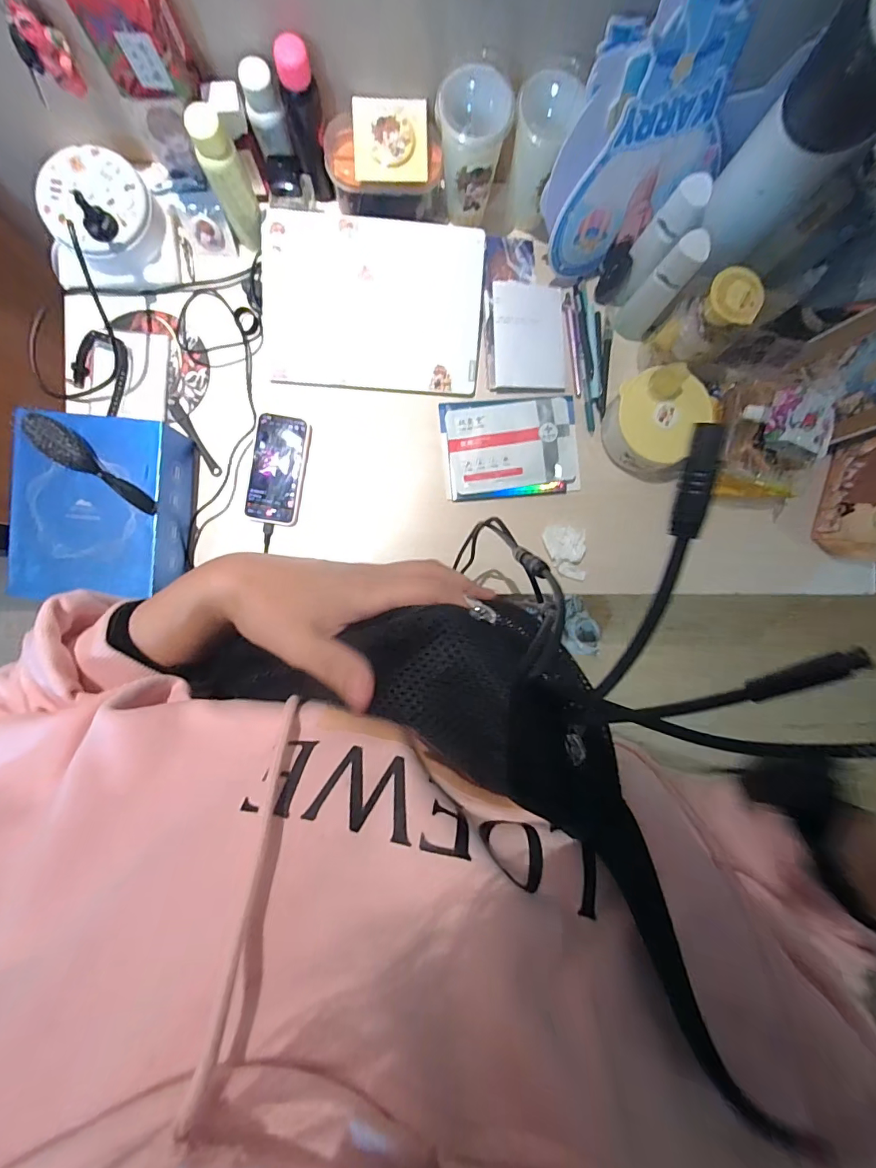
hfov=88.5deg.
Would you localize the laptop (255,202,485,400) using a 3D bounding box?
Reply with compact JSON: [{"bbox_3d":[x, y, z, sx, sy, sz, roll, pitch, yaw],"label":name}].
[{"bbox_3d":[-0.088,-0.382,0.619,0.292,0.011,0.206,3,104,-2],"label":"laptop"}]

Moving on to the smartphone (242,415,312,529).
[{"bbox_3d":[-0.225,-0.160,0.631,0.073,0.012,0.149,10,90,-4],"label":"smartphone"}]

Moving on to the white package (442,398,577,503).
[{"bbox_3d":[0.106,-0.196,0.644,0.192,0.013,0.138,-7,91,-4],"label":"white package"}]

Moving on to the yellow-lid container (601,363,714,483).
[{"bbox_3d":[0.298,-0.219,0.620,0.119,0.101,0.119,0,91,-4],"label":"yellow-lid container"}]

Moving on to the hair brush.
[{"bbox_3d":[-0.407,-0.144,0.523,0.170,0.033,0.042,31,89,-3],"label":"hair brush"}]

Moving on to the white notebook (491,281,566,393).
[{"bbox_3d":[0.132,-0.356,0.649,0.106,0.015,0.152,1,90,-4],"label":"white notebook"}]

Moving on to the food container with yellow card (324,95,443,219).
[{"bbox_3d":[-0.069,-0.544,0.582,0.145,0.088,0.076,-1,91,-4],"label":"food container with yellow card"}]

